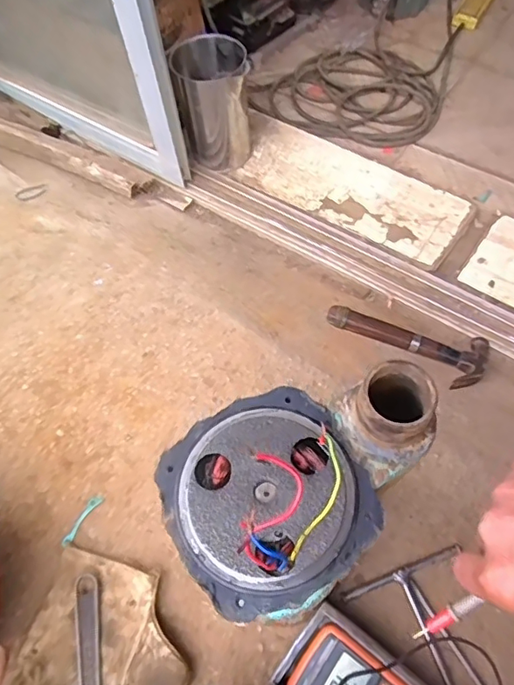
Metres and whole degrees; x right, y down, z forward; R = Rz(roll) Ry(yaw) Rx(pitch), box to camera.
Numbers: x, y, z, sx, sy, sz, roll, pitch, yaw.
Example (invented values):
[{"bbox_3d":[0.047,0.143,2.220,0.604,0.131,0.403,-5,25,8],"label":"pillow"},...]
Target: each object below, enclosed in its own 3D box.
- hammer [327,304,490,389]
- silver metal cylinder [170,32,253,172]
[{"bbox_3d":[0.239,-0.018,0.814,0.241,0.033,0.109,28,66,17],"label":"hammer"},{"bbox_3d":[-0.080,-0.446,0.999,0.131,0.213,0.131,-8,61,-1],"label":"silver metal cylinder"}]

